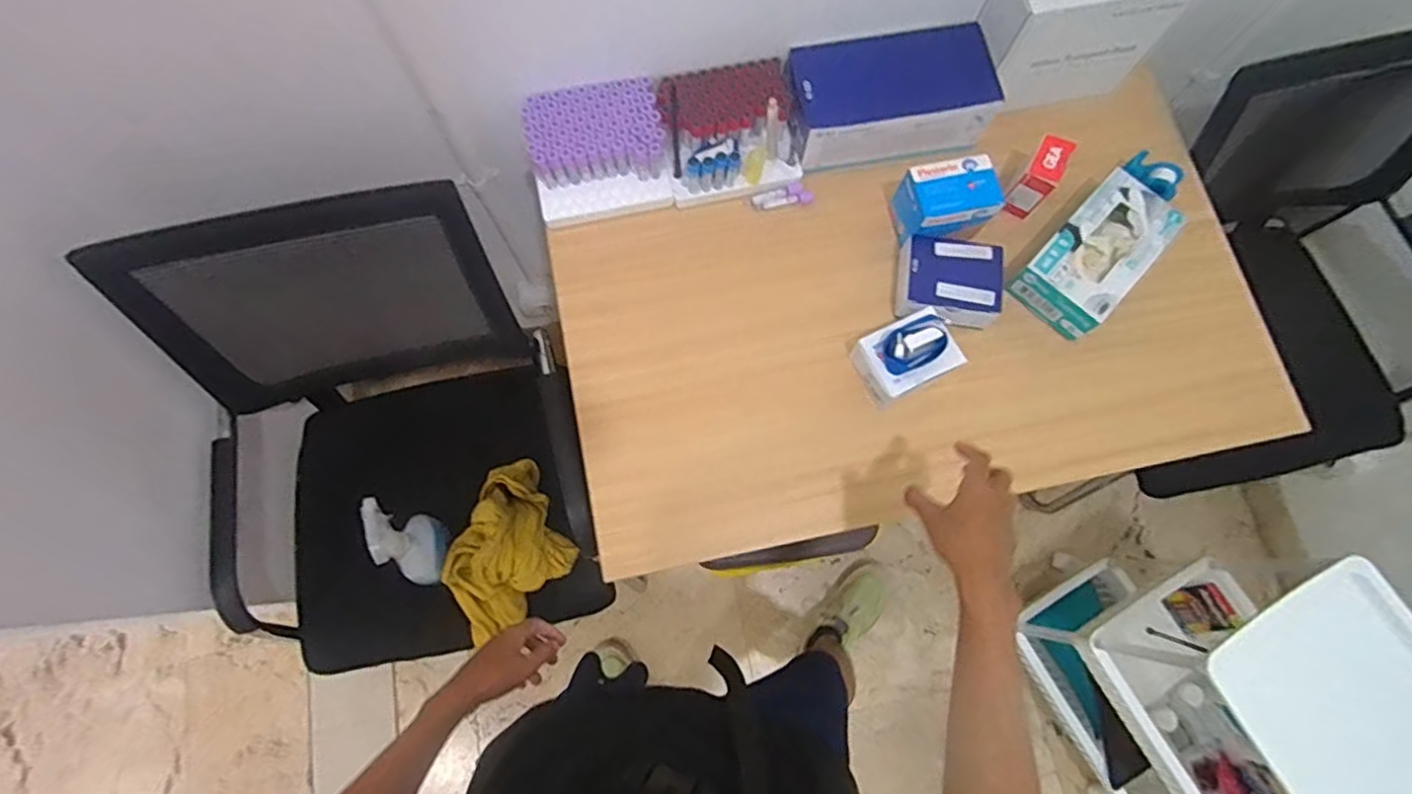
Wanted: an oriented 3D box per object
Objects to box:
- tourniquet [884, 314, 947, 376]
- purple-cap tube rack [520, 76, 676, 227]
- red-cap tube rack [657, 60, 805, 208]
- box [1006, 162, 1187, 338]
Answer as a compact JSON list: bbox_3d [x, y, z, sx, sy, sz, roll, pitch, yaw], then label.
[{"bbox_3d":[0.242,-0.059,0.740,0.075,0.027,0.052,-29,79,-8],"label":"tourniquet"},{"bbox_3d":[-0.136,-0.313,0.827,0.177,0.087,0.141,-13,77,-5],"label":"purple-cap tube rack"},{"bbox_3d":[0.029,-0.342,0.833,0.170,0.086,0.143,-11,77,-4],"label":"red-cap tube rack"},{"bbox_3d":[0.491,-0.182,0.816,0.114,0.067,0.201,42,78,8],"label":"box"}]

